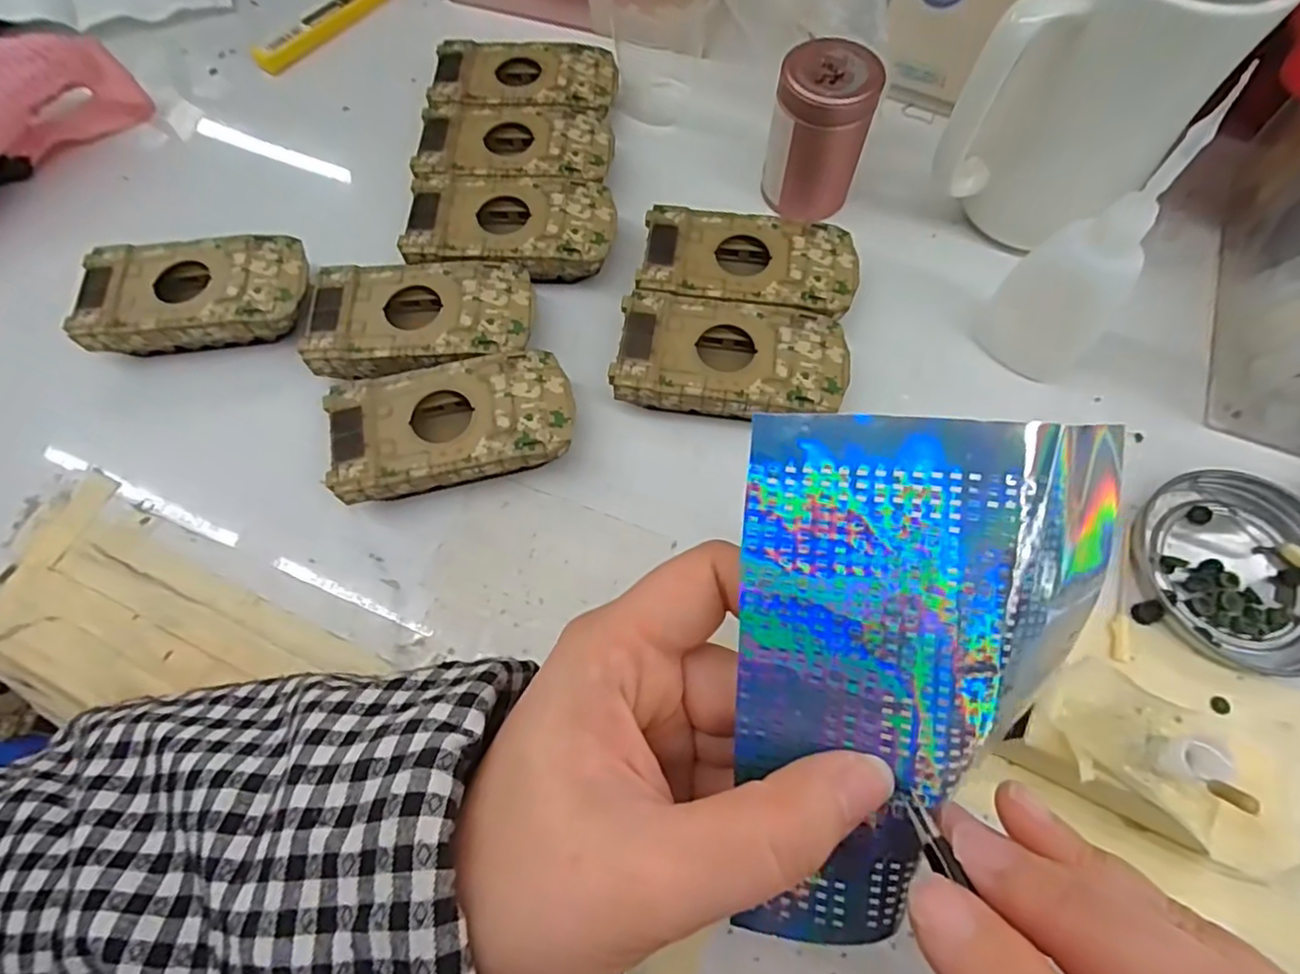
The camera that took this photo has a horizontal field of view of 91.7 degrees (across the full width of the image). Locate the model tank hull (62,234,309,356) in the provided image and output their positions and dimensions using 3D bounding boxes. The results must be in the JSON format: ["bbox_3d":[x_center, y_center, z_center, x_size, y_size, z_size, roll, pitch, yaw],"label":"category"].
[{"bbox_3d":[-0.206,-0.087,0.293,0.093,0.026,0.050,-6,68,-2],"label":"model tank hull"}]

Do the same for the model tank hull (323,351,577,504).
[{"bbox_3d":[-0.080,-0.024,0.265,0.095,0.025,0.052,-11,68,-4],"label":"model tank hull"}]

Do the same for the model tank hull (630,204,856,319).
[{"bbox_3d":[0.046,-0.100,0.297,0.095,0.027,0.050,8,68,4],"label":"model tank hull"}]

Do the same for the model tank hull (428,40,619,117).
[{"bbox_3d":[-0.066,-0.216,0.346,0.095,0.024,0.049,1,68,1],"label":"model tank hull"}]

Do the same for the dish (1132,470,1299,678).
[{"bbox_3d":[0.232,0.031,0.247,0.075,0.007,0.077,0,68,1],"label":"dish"}]

